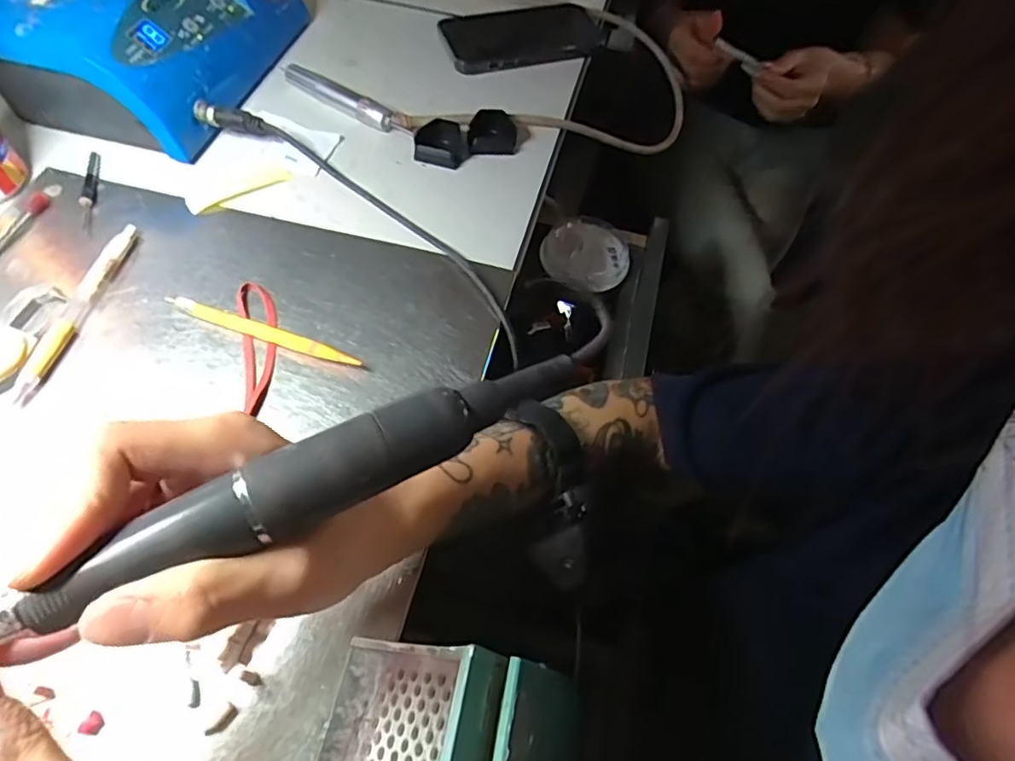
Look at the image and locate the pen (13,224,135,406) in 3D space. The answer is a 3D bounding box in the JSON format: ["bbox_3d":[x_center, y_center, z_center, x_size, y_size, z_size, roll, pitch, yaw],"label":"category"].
[{"bbox_3d":[-0.271,-0.047,0.369,0.011,0.011,0.136,8,58,2],"label":"pen"}]

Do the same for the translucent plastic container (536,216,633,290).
[{"bbox_3d":[0.080,-0.126,0.580,0.084,0.019,0.093,25,60,12],"label":"translucent plastic container"}]

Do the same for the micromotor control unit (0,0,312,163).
[{"bbox_3d":[-0.297,-0.297,0.485,0.172,0.086,0.233,11,58,3],"label":"micromotor control unit"}]

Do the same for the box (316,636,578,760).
[{"bbox_3d":[-0.025,0.145,0.227,0.104,0.070,0.074,10,58,3],"label":"box"}]

